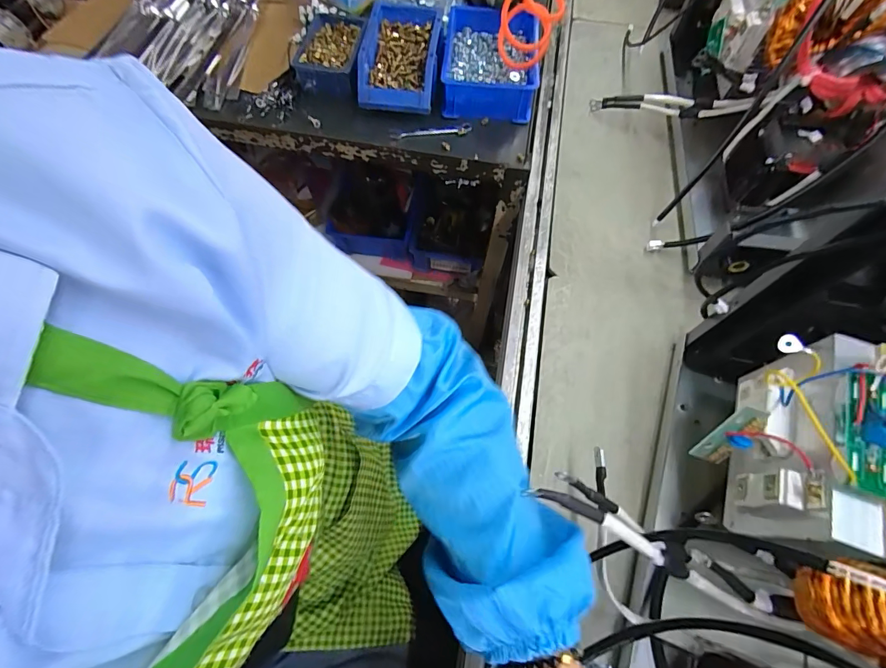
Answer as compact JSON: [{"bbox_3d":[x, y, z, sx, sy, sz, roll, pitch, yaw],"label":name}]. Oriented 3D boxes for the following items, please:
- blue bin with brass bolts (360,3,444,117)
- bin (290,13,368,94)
[{"bbox_3d":[-0.065,-0.446,0.674,0.121,0.076,0.192,7,66,2],"label":"blue bin with brass bolts"},{"bbox_3d":[-0.188,-0.472,0.688,0.114,0.041,0.179,3,66,0],"label":"bin"}]

